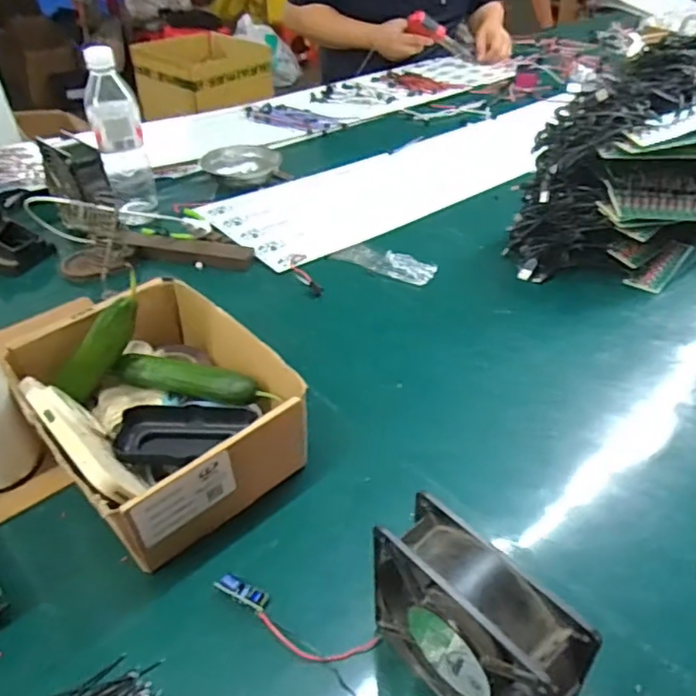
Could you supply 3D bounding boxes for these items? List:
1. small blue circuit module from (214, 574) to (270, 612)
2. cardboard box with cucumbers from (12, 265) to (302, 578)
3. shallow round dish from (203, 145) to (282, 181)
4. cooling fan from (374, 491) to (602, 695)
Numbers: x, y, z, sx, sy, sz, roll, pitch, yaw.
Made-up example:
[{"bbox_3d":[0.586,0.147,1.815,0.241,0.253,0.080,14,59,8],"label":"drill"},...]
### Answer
[{"bbox_3d":[-0.074,0.172,0.433,0.038,0.007,0.014,25,46,8],"label":"small blue circuit module"},{"bbox_3d":[-0.159,0.048,0.516,0.173,0.094,0.221,-30,48,-29],"label":"cardboard box with cucumbers"},{"bbox_3d":[-0.171,-0.293,0.984,0.092,0.034,0.111,29,49,31],"label":"shallow round dish"},{"bbox_3d":[0.070,0.164,0.352,0.045,0.119,0.118,-31,48,-29],"label":"cooling fan"}]

